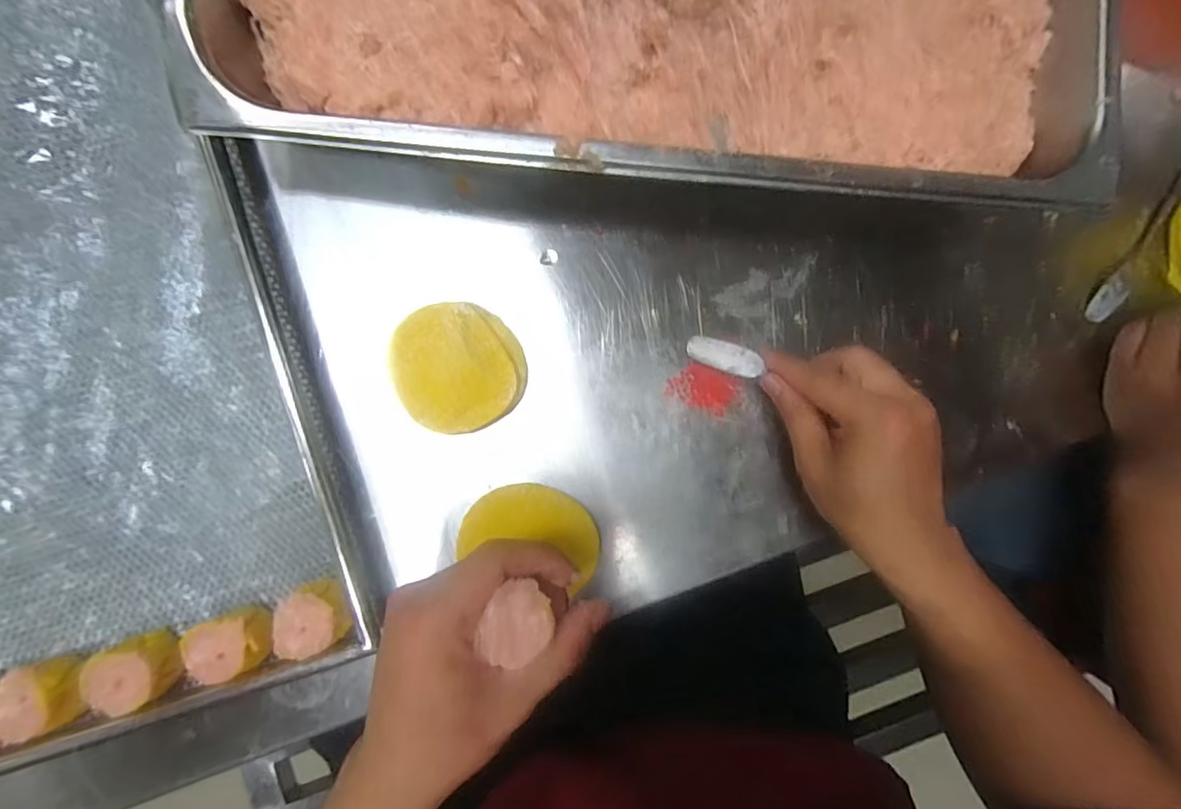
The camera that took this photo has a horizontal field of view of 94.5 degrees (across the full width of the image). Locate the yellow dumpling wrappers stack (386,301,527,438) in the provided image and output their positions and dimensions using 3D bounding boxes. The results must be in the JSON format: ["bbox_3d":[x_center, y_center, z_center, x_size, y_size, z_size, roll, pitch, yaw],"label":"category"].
[{"bbox_3d":[-0.081,-0.023,0.335,0.074,0.012,0.077,-28,92,-6],"label":"yellow dumpling wrappers stack"}]

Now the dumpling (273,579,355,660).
[{"bbox_3d":[-0.156,0.120,0.310,0.036,0.034,0.037,0,89,-6],"label":"dumpling"}]

